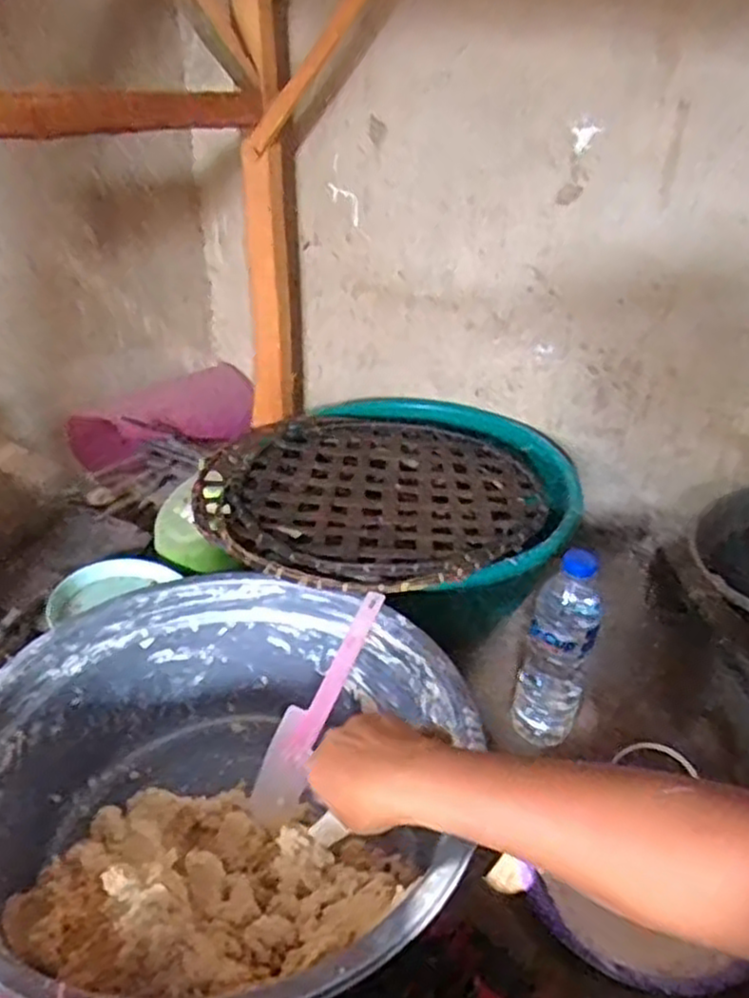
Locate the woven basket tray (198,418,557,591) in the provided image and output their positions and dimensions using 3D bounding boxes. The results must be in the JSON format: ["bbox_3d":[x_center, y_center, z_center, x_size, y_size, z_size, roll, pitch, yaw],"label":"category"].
[{"bbox_3d":[-0.009,-0.015,0.936,0.401,0.030,0.413,-17,34,-29],"label":"woven basket tray"}]

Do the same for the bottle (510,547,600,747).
[{"bbox_3d":[0.188,0.152,0.780,0.073,0.213,0.072,11,31,16],"label":"bottle"}]

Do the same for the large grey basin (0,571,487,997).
[{"bbox_3d":[-0.132,0.259,0.638,0.397,0.185,0.409,1,30,-1],"label":"large grey basin"}]

